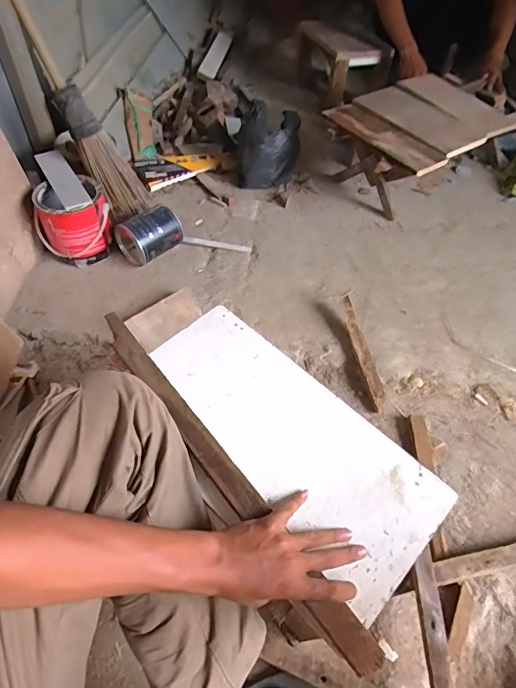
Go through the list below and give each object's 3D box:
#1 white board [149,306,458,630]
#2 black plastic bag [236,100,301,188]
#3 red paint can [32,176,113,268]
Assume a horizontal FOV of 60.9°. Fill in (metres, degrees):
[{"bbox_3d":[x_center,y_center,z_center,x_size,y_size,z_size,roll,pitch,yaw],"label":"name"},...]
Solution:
[{"bbox_3d":[0.037,0.107,0.573,0.172,0.009,0.418,-37,63,-25],"label":"white board"},{"bbox_3d":[0.030,-0.588,1.288,0.183,0.195,0.168,-4,54,-5],"label":"black plastic bag"},{"bbox_3d":[-0.436,-0.286,1.050,0.162,0.152,0.148,-37,63,-25],"label":"red paint can"}]

